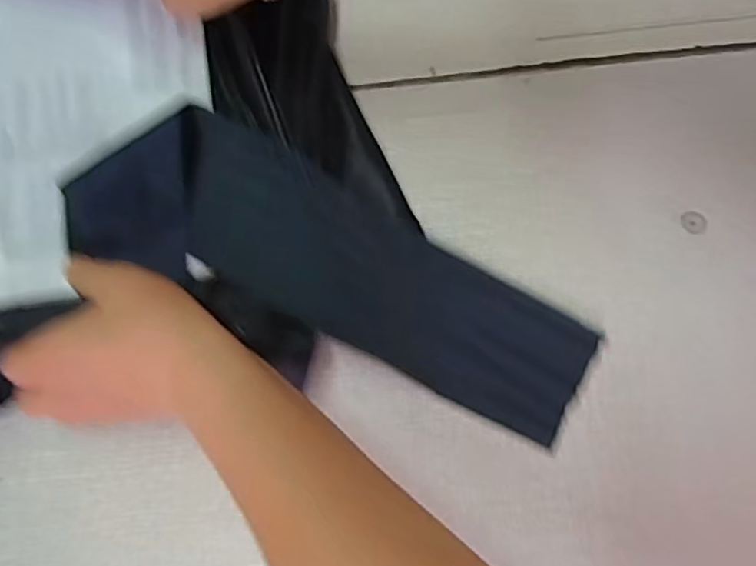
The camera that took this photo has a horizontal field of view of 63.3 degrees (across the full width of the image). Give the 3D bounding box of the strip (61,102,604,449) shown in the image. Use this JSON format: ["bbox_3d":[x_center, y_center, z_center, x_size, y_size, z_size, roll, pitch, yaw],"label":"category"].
[{"bbox_3d":[-0.023,-0.010,0.340,0.292,0.022,0.091,26,78,0],"label":"strip"}]

